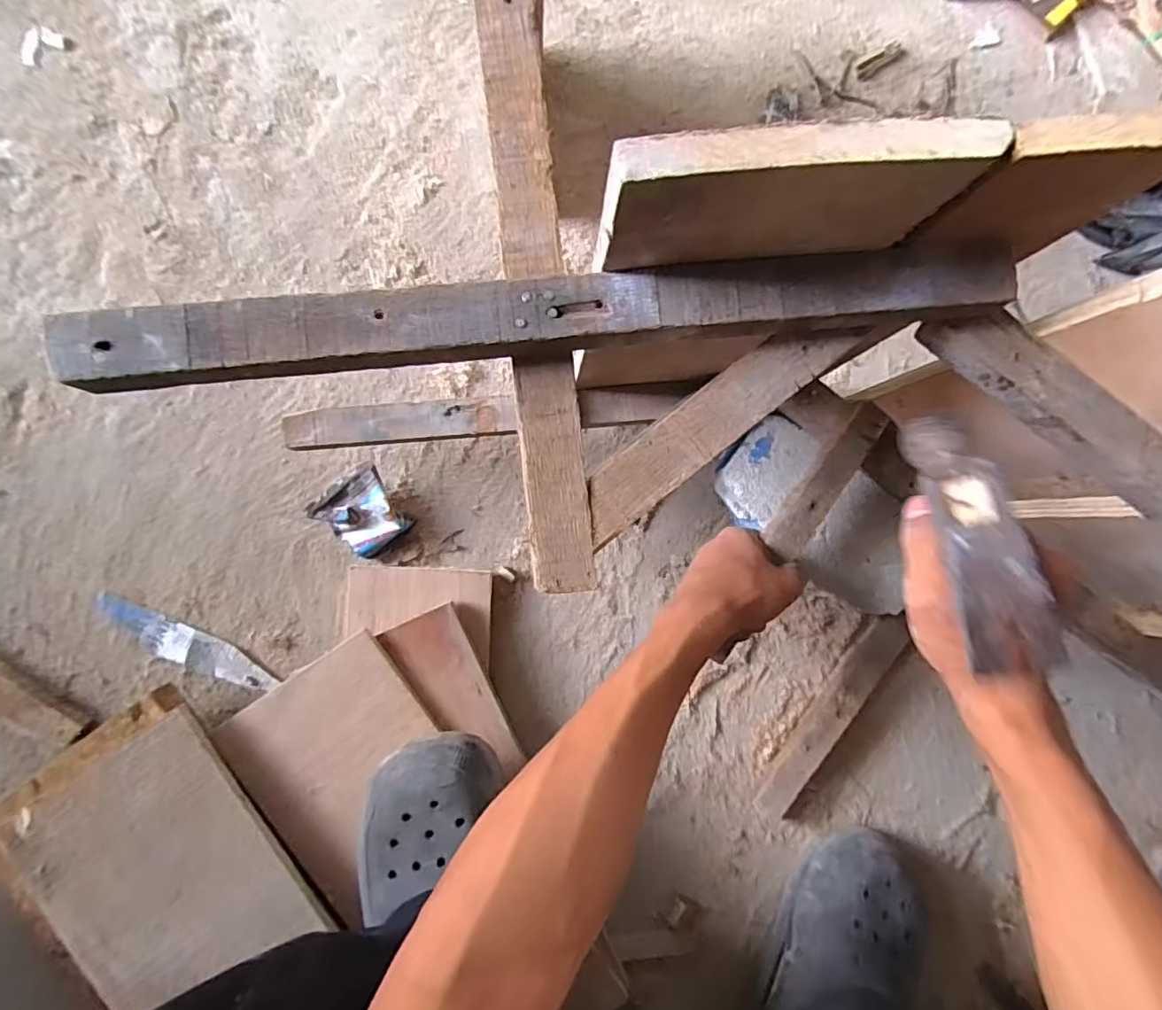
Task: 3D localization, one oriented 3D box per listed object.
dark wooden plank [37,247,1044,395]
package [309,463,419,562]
[{"bbox_3d":[-0.010,-0.086,0.259,0.420,0.014,0.032,-6,88,-5],"label":"dark wooden plank"},{"bbox_3d":[-0.193,0.008,0.509,0.064,0.030,0.068,-42,91,-4],"label":"package"}]

